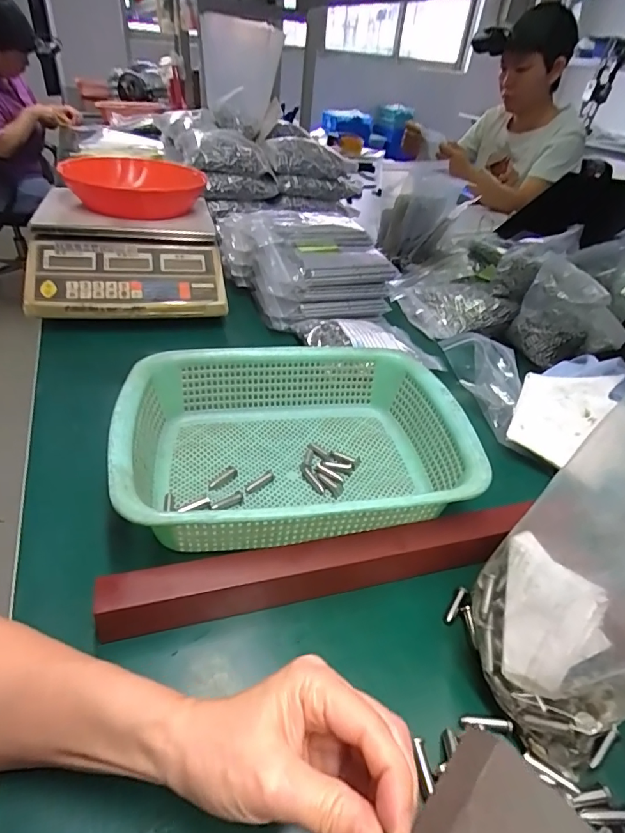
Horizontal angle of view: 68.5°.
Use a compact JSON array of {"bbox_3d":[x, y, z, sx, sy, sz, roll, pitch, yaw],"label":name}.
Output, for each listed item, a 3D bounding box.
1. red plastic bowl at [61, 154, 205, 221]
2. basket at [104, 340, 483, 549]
[{"bbox_3d":[-0.278,-0.372,0.737,0.201,0.054,0.244,1,38,-8],"label":"red plastic bowl"},{"bbox_3d":[-0.016,0.028,0.427,0.297,0.081,0.217,-3,39,-12],"label":"basket"}]

